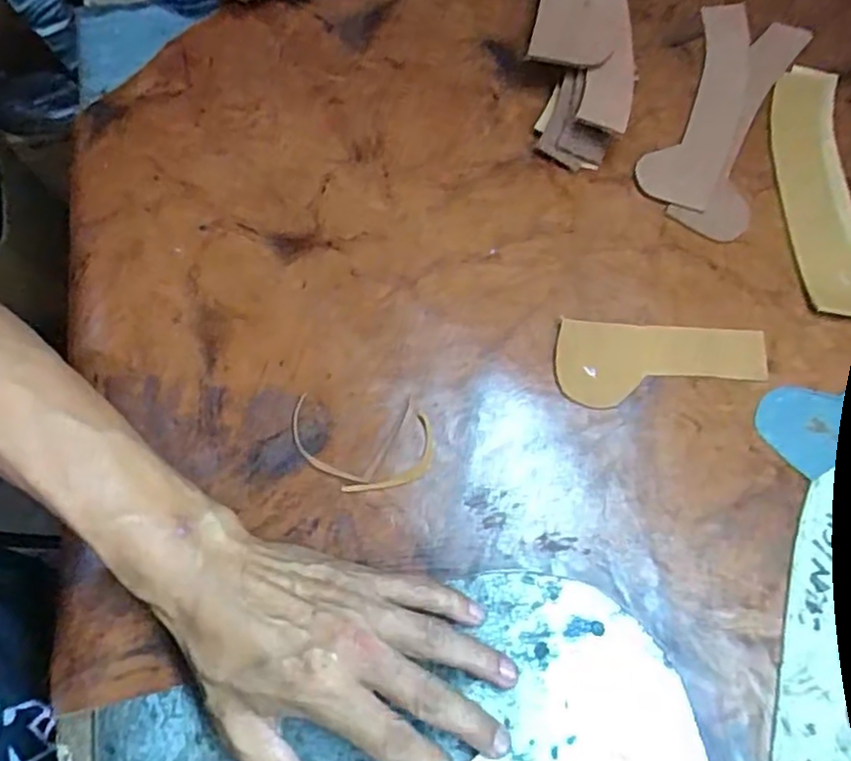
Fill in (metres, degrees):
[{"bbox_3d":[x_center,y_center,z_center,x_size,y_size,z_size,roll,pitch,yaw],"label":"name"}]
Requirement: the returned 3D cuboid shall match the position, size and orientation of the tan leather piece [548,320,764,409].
[{"bbox_3d":[0.140,-0.009,0.401,0.122,0.004,0.052,3,67,5],"label":"tan leather piece"}]

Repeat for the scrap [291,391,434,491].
[{"bbox_3d":[-0.037,0.036,0.385,0.080,0.004,0.055,-1,66,3],"label":"scrap"}]

